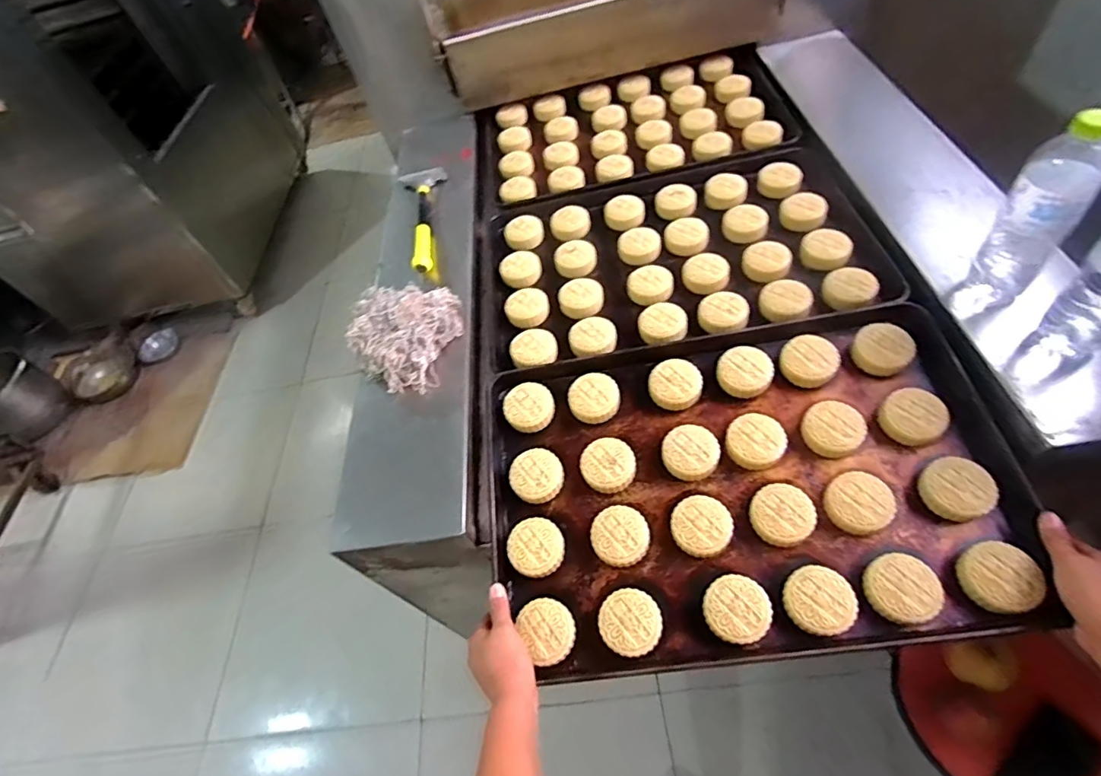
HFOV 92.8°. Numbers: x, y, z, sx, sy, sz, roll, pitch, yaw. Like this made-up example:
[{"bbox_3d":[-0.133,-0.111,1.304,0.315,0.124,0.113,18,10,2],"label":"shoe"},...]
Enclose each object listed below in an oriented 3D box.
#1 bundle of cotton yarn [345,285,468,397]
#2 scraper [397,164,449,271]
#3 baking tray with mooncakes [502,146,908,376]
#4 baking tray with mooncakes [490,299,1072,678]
[{"bbox_3d":[-0.225,-0.088,0.814,0.168,0.058,0.199,-6,50,8],"label":"bundle of cotton yarn"},{"bbox_3d":[-0.241,-0.328,0.999,0.089,0.027,0.316,-13,49,2],"label":"scraper"},{"bbox_3d":[0.192,-0.227,0.870,0.586,0.044,0.422,-10,54,6],"label":"baking tray with mooncakes"},{"bbox_3d":[0.219,0.103,0.645,0.577,0.039,0.390,-10,60,6],"label":"baking tray with mooncakes"}]

